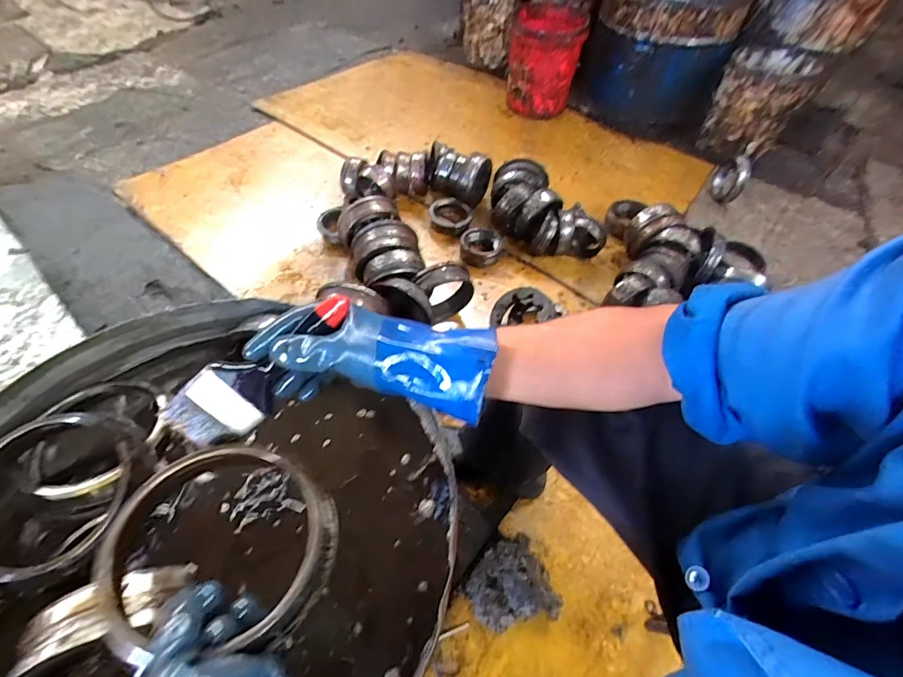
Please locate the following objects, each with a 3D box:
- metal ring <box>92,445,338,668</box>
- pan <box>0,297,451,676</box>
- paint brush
[{"bbox_3d":[-0.189,0.169,0.360,0.182,0.038,0.156,7,53,-20],"label":"metal ring"},{"bbox_3d":[-0.300,0.224,0.469,0.566,0.114,0.539,2,53,-2],"label":"pan"},{"bbox_3d":[-0.177,0.028,0.394,0.203,0.068,0.012,-42,17,9],"label":"paint brush"}]

